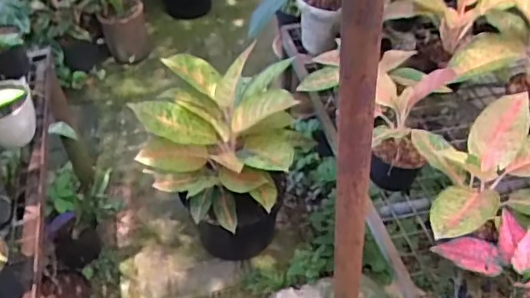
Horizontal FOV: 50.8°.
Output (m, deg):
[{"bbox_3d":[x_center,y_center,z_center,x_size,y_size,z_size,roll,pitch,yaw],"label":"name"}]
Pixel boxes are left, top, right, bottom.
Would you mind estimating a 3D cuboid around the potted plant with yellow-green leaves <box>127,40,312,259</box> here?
[{"bbox_3d":[-0.083,0.024,1.661,0.390,0.568,0.451,9,45,13],"label":"potted plant with yellow-green leaves"}]

